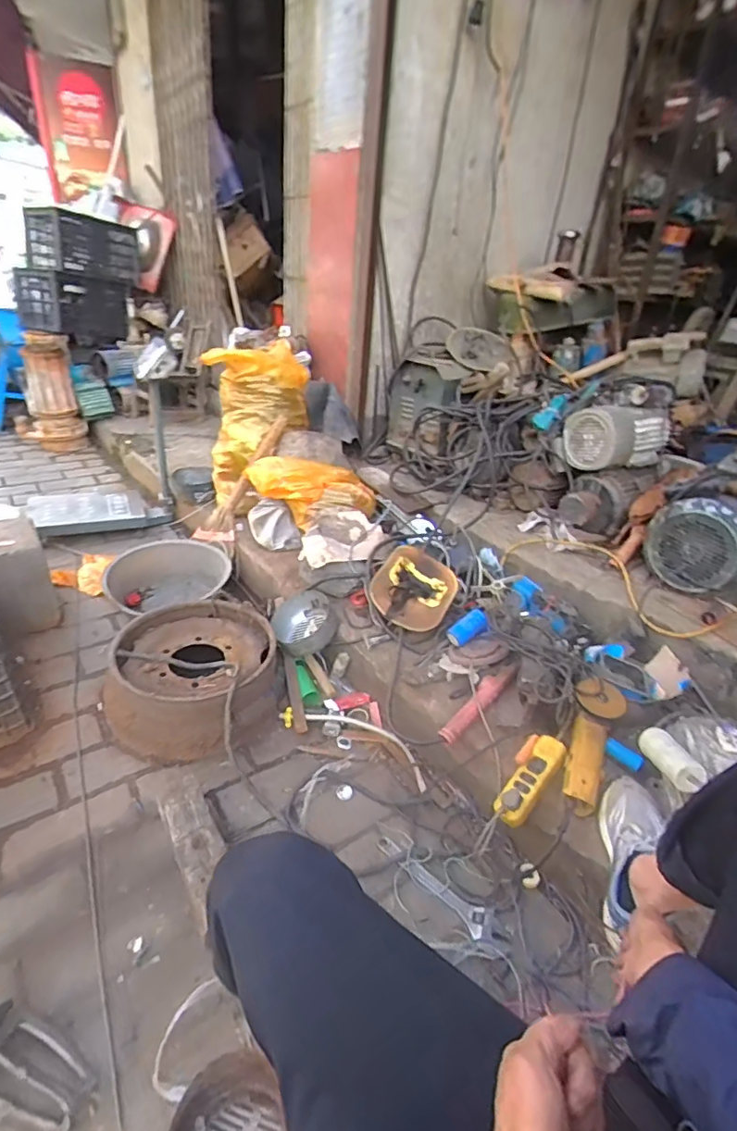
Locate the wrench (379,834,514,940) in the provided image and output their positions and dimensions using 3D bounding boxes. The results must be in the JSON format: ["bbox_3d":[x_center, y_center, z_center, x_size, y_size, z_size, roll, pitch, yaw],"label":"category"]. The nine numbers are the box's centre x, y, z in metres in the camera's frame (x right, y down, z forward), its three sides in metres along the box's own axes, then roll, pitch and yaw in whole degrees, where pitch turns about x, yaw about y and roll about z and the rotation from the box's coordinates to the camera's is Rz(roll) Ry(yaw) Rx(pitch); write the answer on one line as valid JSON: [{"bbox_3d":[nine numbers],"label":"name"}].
[{"bbox_3d":[0.131,0.599,0.990,0.271,0.013,0.052,27,35,34],"label":"wrench"}]

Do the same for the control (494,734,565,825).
[{"bbox_3d":[0.318,0.413,1.039,0.068,0.039,0.195,27,55,34],"label":"control"}]

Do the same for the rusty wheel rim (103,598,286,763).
[{"bbox_3d":[-0.431,0.263,1.336,0.403,0.136,0.407,-8,31,-22],"label":"rusty wheel rim"}]

